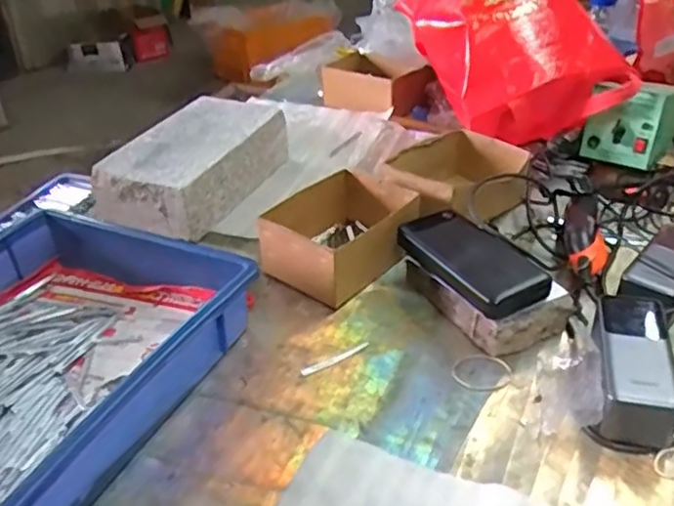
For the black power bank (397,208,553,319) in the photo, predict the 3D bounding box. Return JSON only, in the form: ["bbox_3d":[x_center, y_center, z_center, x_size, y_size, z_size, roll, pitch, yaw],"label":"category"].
[{"bbox_3d":[0.132,0.002,0.623,0.078,0.027,0.154,-19,39,-24],"label":"black power bank"}]

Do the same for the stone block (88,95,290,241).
[{"bbox_3d":[-0.185,-0.121,0.843,0.140,0.078,0.249,16,38,23],"label":"stone block"}]

